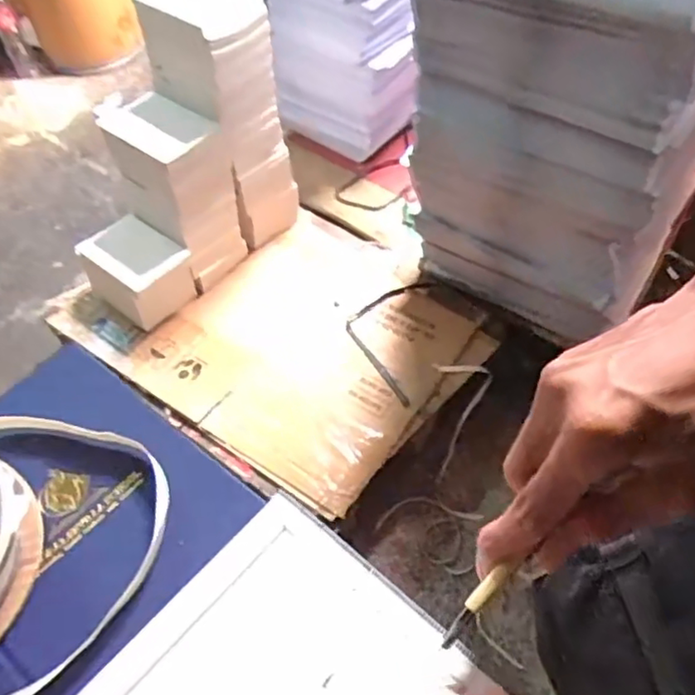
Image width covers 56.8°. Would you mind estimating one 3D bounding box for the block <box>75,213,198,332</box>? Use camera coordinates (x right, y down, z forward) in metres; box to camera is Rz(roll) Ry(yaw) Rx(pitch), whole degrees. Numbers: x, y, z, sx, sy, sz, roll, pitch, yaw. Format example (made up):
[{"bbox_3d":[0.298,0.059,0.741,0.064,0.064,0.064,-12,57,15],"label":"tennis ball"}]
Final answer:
[{"bbox_3d":[-0.484,-0.177,1.478,0.228,0.143,0.170,31,61,24],"label":"block"}]

